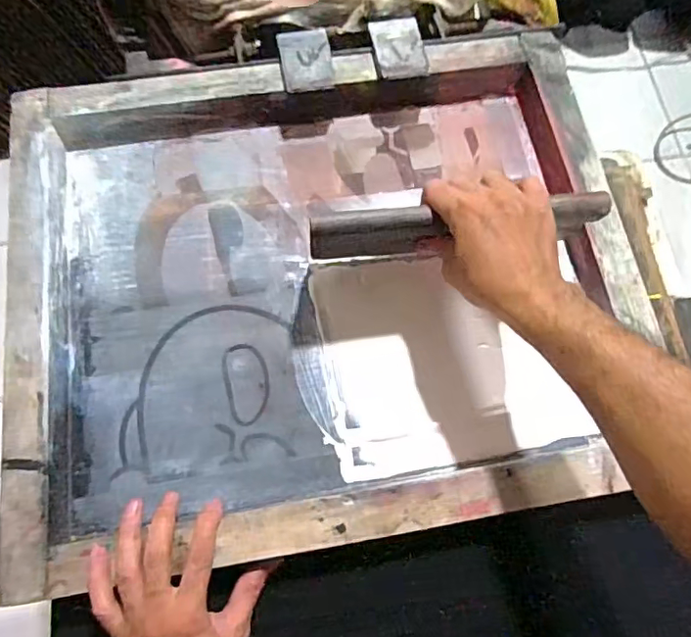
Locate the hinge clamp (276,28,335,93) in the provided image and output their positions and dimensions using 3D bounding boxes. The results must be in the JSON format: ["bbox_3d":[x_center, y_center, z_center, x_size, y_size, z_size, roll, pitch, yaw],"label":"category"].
[{"bbox_3d":[-0.041,-0.270,0.568,0.052,0.012,0.083,-9,72,-3],"label":"hinge clamp"}]

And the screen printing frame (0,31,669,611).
[{"bbox_3d":[-0.016,-0.043,0.523,0.576,0.053,0.478,-13,72,-4],"label":"screen printing frame"}]

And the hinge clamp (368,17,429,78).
[{"bbox_3d":[0.057,-0.285,0.576,0.050,0.010,0.074,-11,72,-4],"label":"hinge clamp"}]

